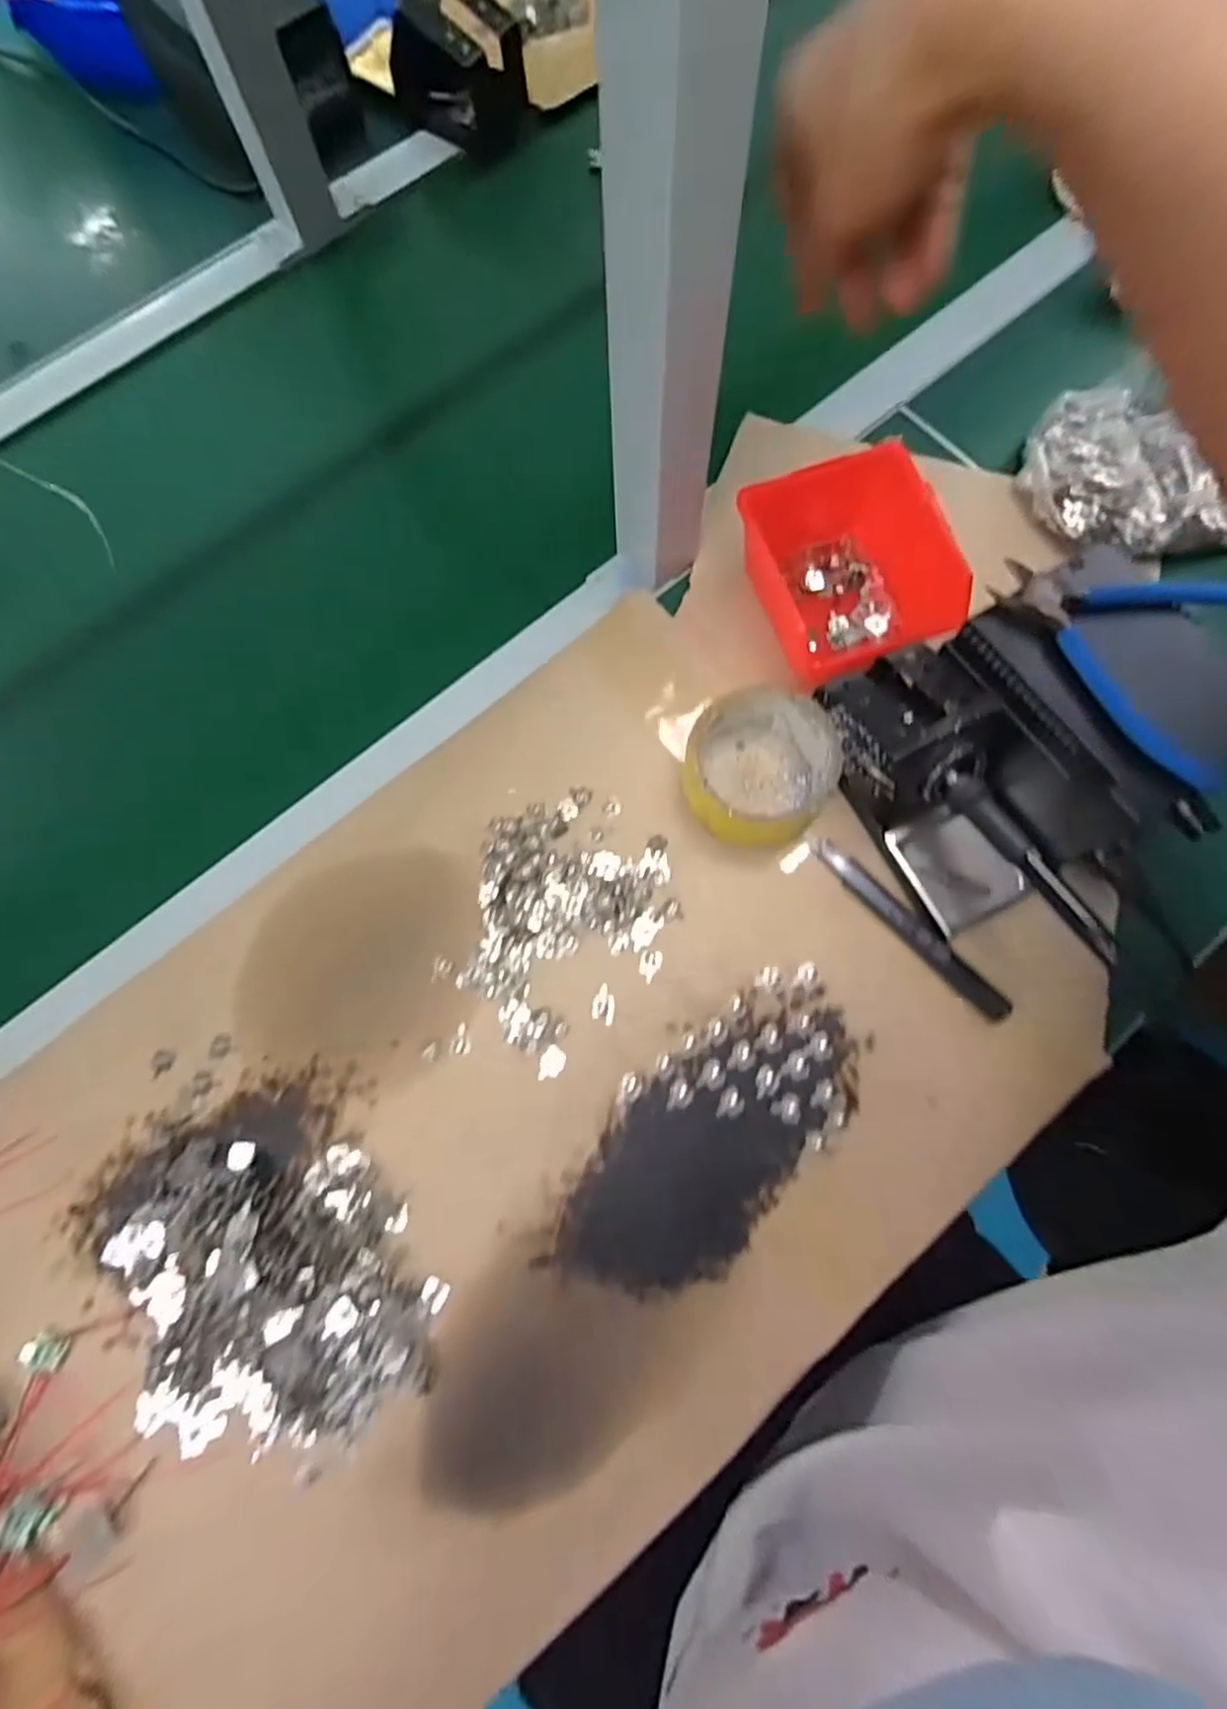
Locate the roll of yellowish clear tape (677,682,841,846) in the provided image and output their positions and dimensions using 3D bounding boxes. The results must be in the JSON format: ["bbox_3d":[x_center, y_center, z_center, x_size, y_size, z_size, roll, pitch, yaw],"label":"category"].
[{"bbox_3d":[0.088,-0.053,0.403,0.088,0.047,0.083,0,75,1],"label":"roll of yellowish clear tape"}]

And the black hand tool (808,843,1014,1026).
[{"bbox_3d":[0.173,0.042,0.395,0.016,0.011,0.139,-42,78,-9],"label":"black hand tool"}]

